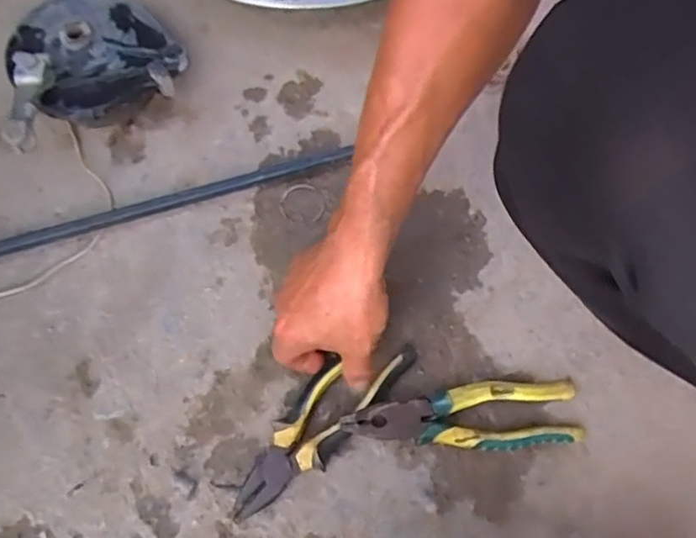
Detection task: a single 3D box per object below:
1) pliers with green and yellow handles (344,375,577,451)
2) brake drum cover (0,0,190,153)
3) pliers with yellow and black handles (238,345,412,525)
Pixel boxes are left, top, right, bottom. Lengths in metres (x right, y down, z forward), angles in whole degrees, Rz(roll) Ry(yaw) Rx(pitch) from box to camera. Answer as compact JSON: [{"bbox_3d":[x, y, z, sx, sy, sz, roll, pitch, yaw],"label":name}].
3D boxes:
[{"bbox_3d":[0.094,0.122,0.498,0.190,0.032,0.055,-5,70,-2],"label":"pliers with green and yellow handles"},{"bbox_3d":[-0.257,-0.206,0.600,0.170,0.068,0.157,-30,73,-10],"label":"brake drum cover"},{"bbox_3d":[-0.024,0.123,0.506,0.191,0.032,0.058,-41,75,-17],"label":"pliers with yellow and black handles"}]

